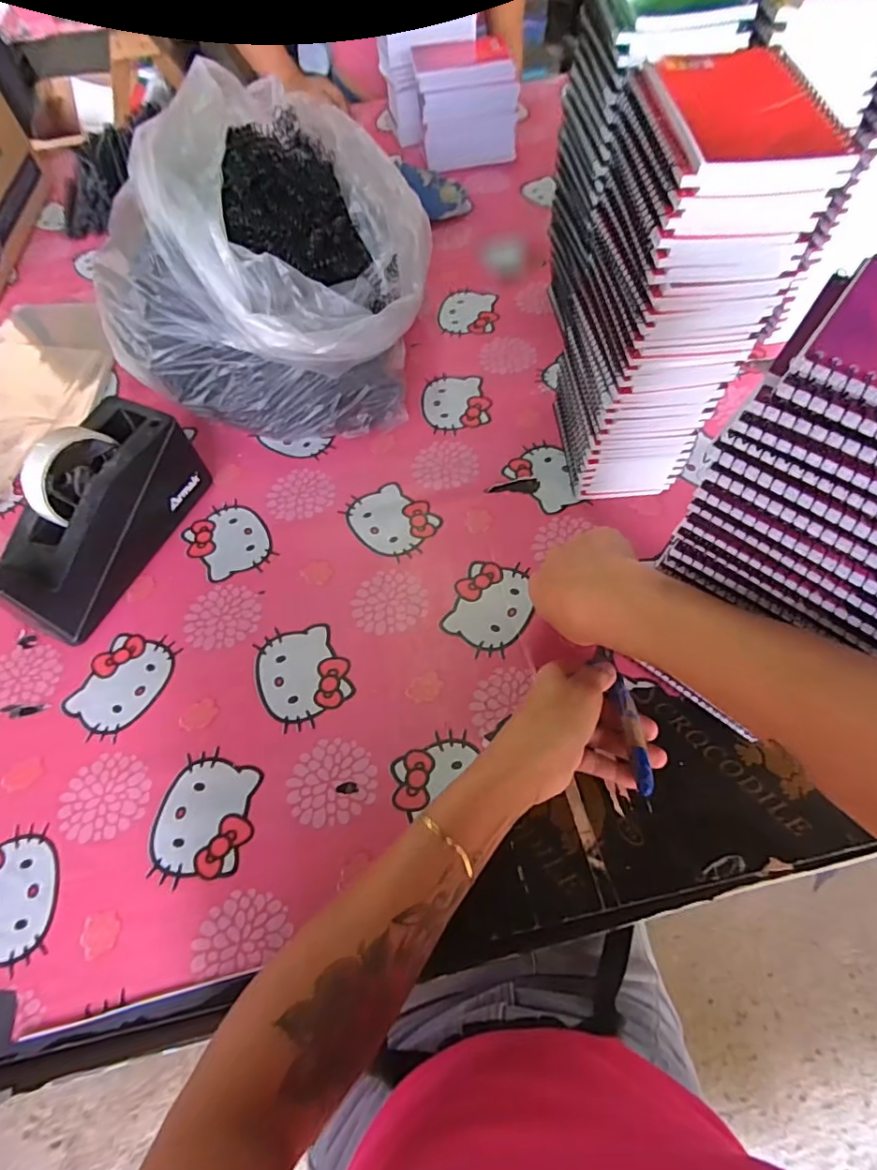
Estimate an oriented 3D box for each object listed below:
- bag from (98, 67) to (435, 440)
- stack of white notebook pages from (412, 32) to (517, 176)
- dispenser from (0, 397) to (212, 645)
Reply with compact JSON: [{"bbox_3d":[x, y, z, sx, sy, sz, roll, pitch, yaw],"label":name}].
[{"bbox_3d":[-0.162,-0.343,0.556,0.295,0.205,0.351,-1,61,3],"label":"bag"},{"bbox_3d":[0.034,-0.704,0.788,0.140,0.121,0.118,-11,61,-3],"label":"stack of white notebook pages"},{"bbox_3d":[-0.296,-0.059,0.462,0.069,0.111,0.195,18,64,12],"label":"dispenser"}]

